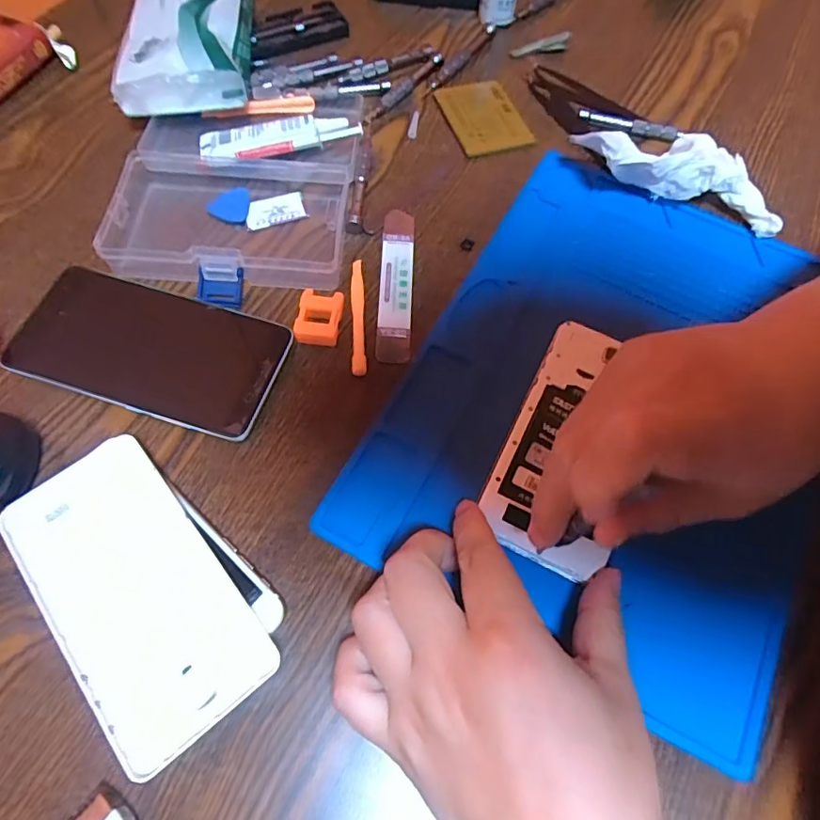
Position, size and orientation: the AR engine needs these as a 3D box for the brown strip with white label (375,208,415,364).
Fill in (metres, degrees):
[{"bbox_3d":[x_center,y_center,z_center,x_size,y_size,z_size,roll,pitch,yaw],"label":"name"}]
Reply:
[{"bbox_3d":[-0.009,-0.083,0.337,0.021,0.004,0.118,3,65,-1],"label":"brown strip with white label"}]

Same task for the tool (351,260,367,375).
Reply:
[{"bbox_3d":[-0.032,-0.058,0.324,0.008,0.005,0.082,-2,65,-4],"label":"tool"}]

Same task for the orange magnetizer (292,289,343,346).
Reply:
[{"bbox_3d":[-0.054,-0.056,0.318,0.026,0.011,0.034,5,65,0],"label":"orange magnetizer"}]

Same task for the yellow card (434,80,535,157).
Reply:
[{"bbox_3d":[0.057,-0.228,0.405,0.056,0.006,0.075,-14,67,-11],"label":"yellow card"}]

